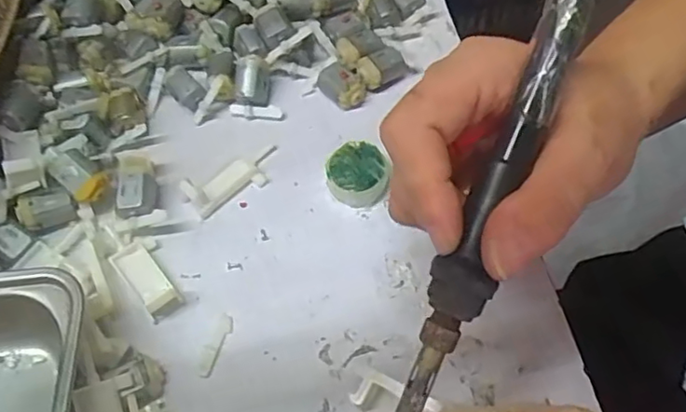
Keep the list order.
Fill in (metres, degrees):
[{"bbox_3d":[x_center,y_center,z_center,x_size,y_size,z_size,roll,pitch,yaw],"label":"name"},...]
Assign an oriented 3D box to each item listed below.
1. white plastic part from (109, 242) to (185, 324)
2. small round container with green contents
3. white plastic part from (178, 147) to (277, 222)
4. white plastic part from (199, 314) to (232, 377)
[{"bbox_3d":[-0.099,0.037,0.307,0.018,0.011,0.042,-36,65,-20],"label":"white plastic part"},{"bbox_3d":[0.006,-0.017,0.334,0.029,0.020,0.031,0,59,0],"label":"small round container with green contents"},{"bbox_3d":[-0.060,-0.017,0.337,0.056,0.014,0.022,-31,64,-18],"label":"white plastic part"},{"bbox_3d":[-0.062,0.066,0.293,0.008,0.004,0.031,18,60,11],"label":"white plastic part"}]

